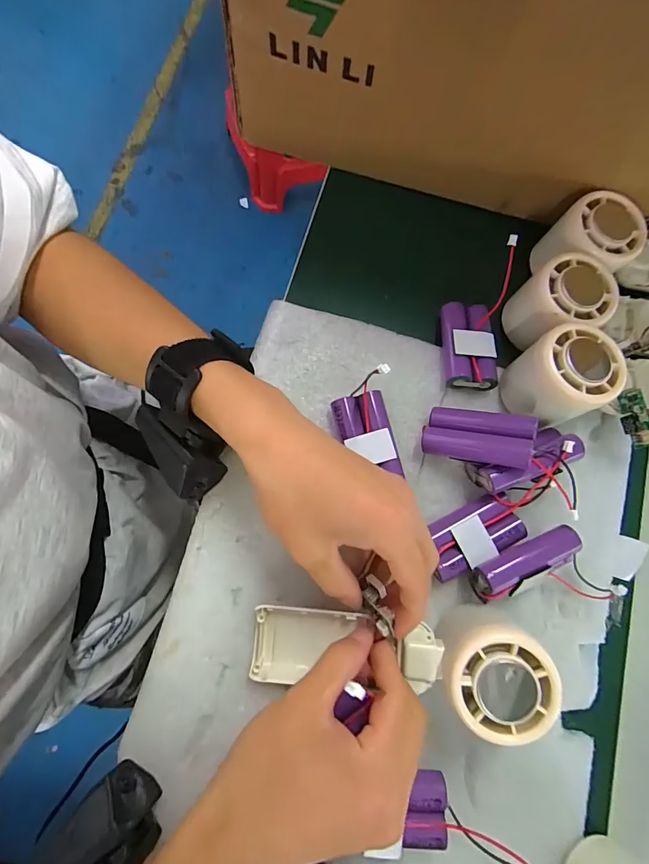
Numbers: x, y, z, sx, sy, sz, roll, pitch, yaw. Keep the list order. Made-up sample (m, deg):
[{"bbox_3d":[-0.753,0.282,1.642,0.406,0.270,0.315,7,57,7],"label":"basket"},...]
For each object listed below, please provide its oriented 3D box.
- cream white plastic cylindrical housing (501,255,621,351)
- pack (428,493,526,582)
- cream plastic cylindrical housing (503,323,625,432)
[{"bbox_3d":[0.167,-0.090,0.297,0.062,0.049,0.056,-31,79,-9],"label":"cream white plastic cylindrical housing"},{"bbox_3d":[0.097,0.067,0.270,0.064,0.017,0.035,-25,81,-9],"label":"pack"},{"bbox_3d":[0.156,-0.034,0.281,0.063,0.062,0.056,-27,78,-8],"label":"cream plastic cylindrical housing"}]

